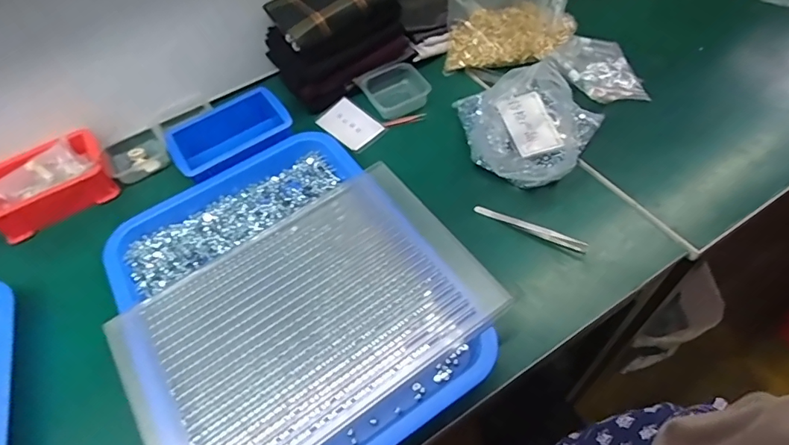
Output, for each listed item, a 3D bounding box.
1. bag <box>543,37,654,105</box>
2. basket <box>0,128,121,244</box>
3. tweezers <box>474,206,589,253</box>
[{"bbox_3d":[0.283,-0.216,0.667,0.089,0.030,0.127,-18,55,-7],"label":"bag"},{"bbox_3d":[-0.455,-0.050,0.628,0.155,0.052,0.090,-27,57,-13],"label":"basket"},{"bbox_3d":[0.151,0.004,0.540,0.129,0.019,0.009,25,61,21],"label":"tweezers"}]

